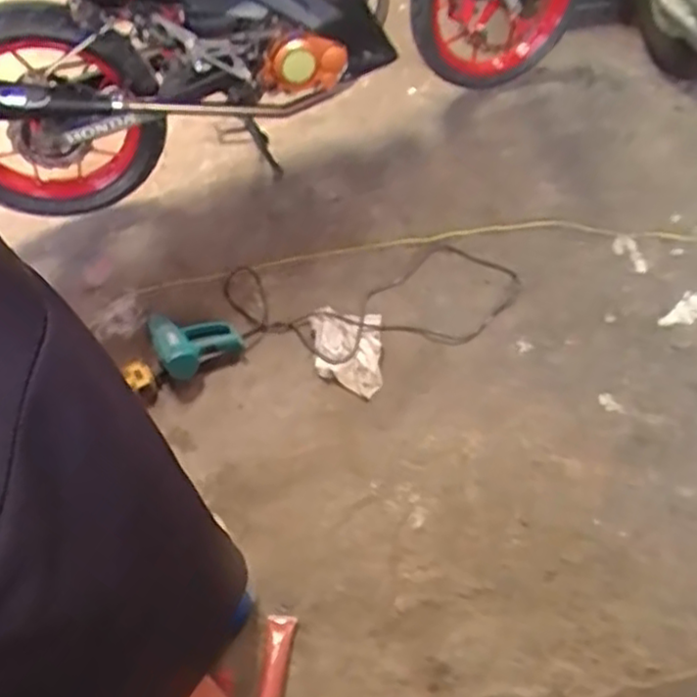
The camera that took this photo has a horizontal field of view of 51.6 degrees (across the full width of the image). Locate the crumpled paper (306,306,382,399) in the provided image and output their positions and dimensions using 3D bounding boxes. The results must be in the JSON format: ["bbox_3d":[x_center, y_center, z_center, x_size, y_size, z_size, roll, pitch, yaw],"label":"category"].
[{"bbox_3d":[-0.008,0.004,1.666,0.166,0.033,0.250,-5,50,7],"label":"crumpled paper"}]

